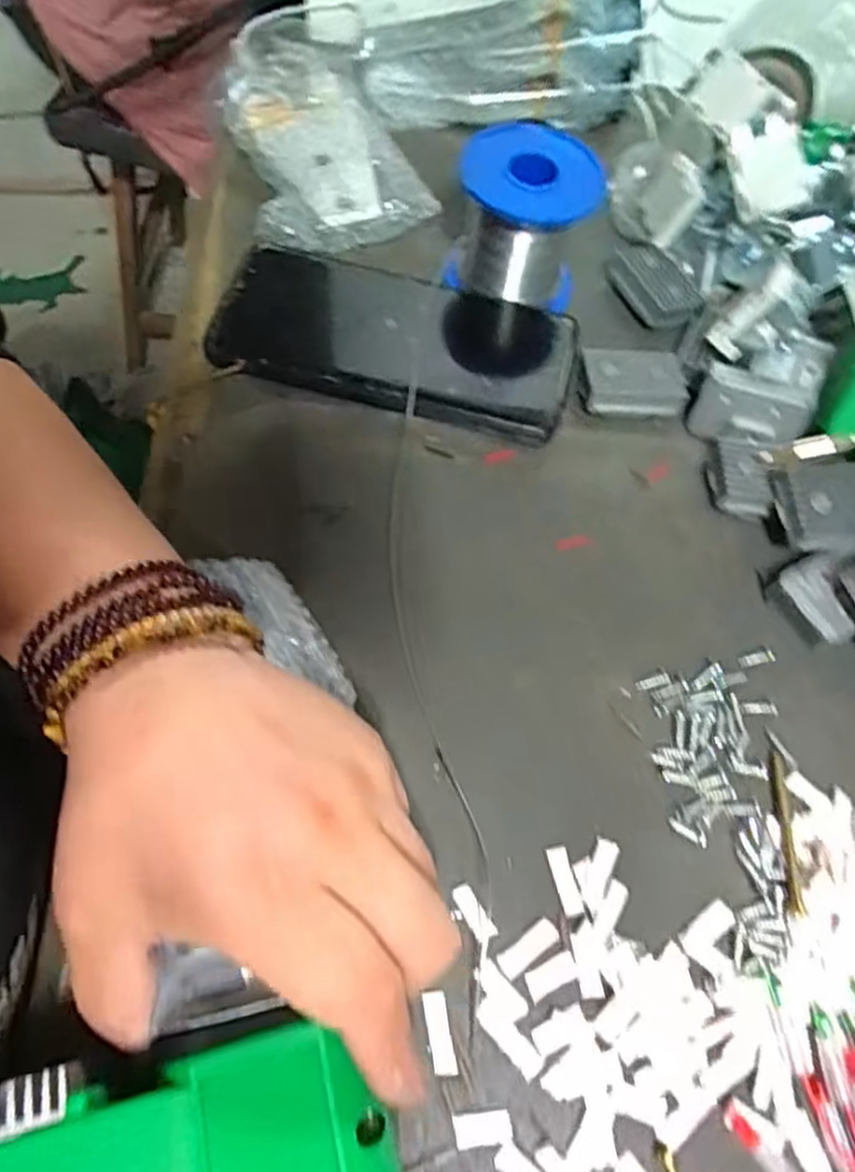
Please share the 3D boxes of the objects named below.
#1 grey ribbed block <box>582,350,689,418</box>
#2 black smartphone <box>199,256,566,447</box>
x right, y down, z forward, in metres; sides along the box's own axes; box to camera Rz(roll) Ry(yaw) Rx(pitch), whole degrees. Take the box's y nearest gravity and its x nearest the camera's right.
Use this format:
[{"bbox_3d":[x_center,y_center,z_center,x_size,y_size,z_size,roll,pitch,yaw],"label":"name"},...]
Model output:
[{"bbox_3d":[0.098,-0.097,0.344,0.047,0.009,0.036,5,64,0],"label":"grey ribbed block"},{"bbox_3d":[-0.014,-0.118,0.342,0.161,0.017,0.079,13,65,4],"label":"black smartphone"}]

